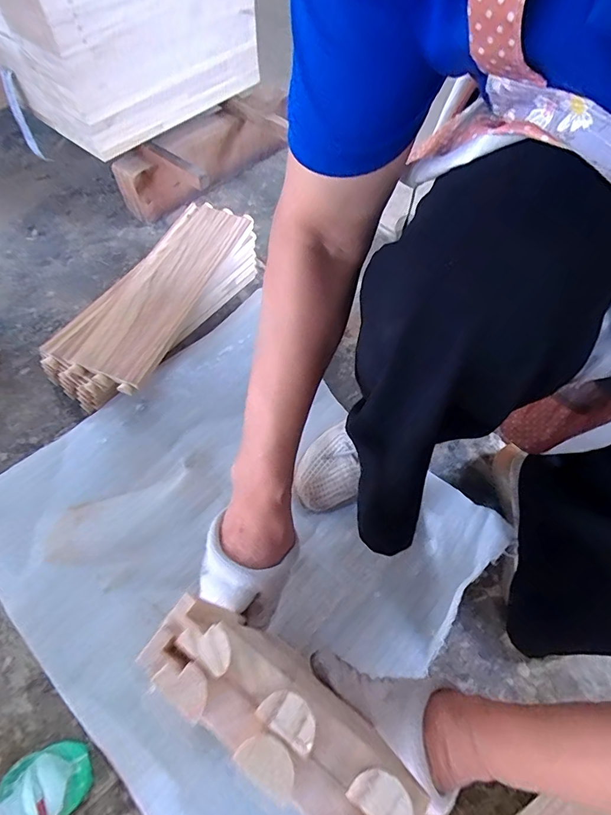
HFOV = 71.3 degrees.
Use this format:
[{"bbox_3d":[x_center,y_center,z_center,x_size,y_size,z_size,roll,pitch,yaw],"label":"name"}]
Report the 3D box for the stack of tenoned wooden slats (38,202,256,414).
[{"bbox_3d":[-0.227,-0.176,0.711,0.175,0.084,0.416,28,64,13],"label":"stack of tenoned wooden slats"}]

